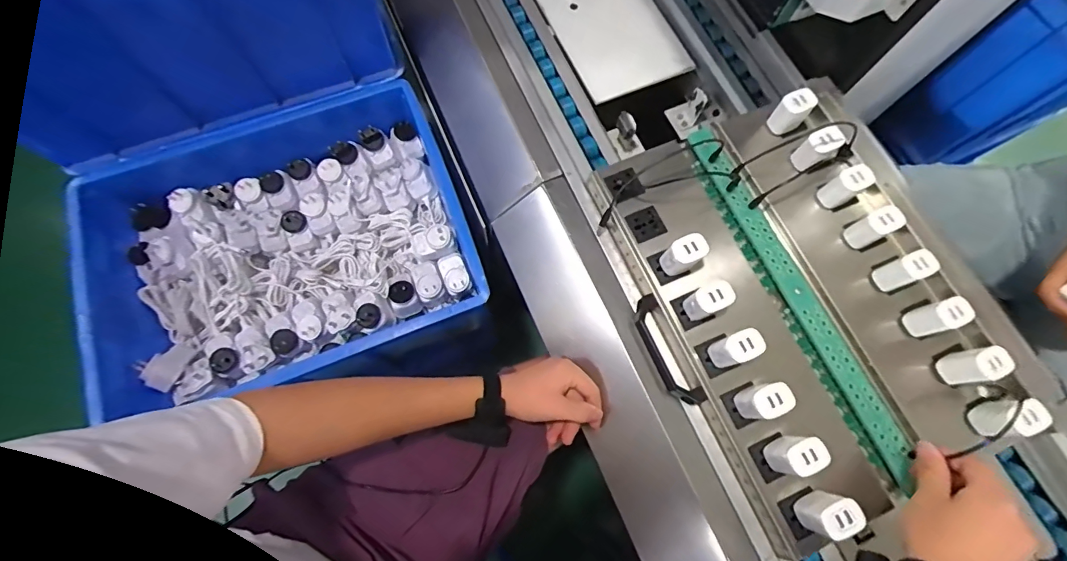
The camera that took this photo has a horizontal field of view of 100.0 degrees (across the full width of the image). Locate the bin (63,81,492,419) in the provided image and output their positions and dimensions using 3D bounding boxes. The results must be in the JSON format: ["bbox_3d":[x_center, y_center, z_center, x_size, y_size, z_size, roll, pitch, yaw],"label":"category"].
[{"bbox_3d":[-0.393,-0.044,0.705,0.559,0.134,0.412,-20,75,-7],"label":"bin"}]

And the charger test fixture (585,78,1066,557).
[{"bbox_3d":[0.307,0.016,0.549,0.355,0.119,0.466,-23,75,-8],"label":"charger test fixture"}]

